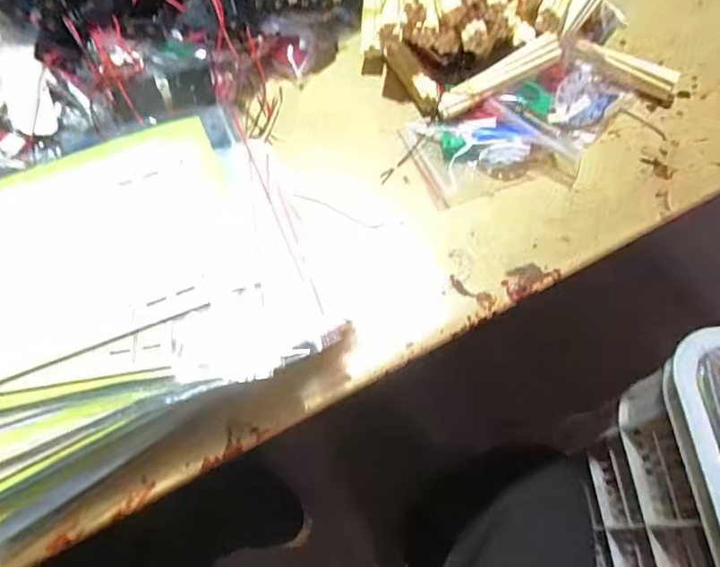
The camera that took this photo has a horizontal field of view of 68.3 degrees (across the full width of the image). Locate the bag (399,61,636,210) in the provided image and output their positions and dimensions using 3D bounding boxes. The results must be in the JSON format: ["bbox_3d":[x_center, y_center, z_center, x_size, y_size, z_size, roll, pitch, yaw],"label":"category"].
[{"bbox_3d":[0.129,-0.120,0.409,0.175,0.029,0.082,-14,64,-6],"label":"bag"}]

